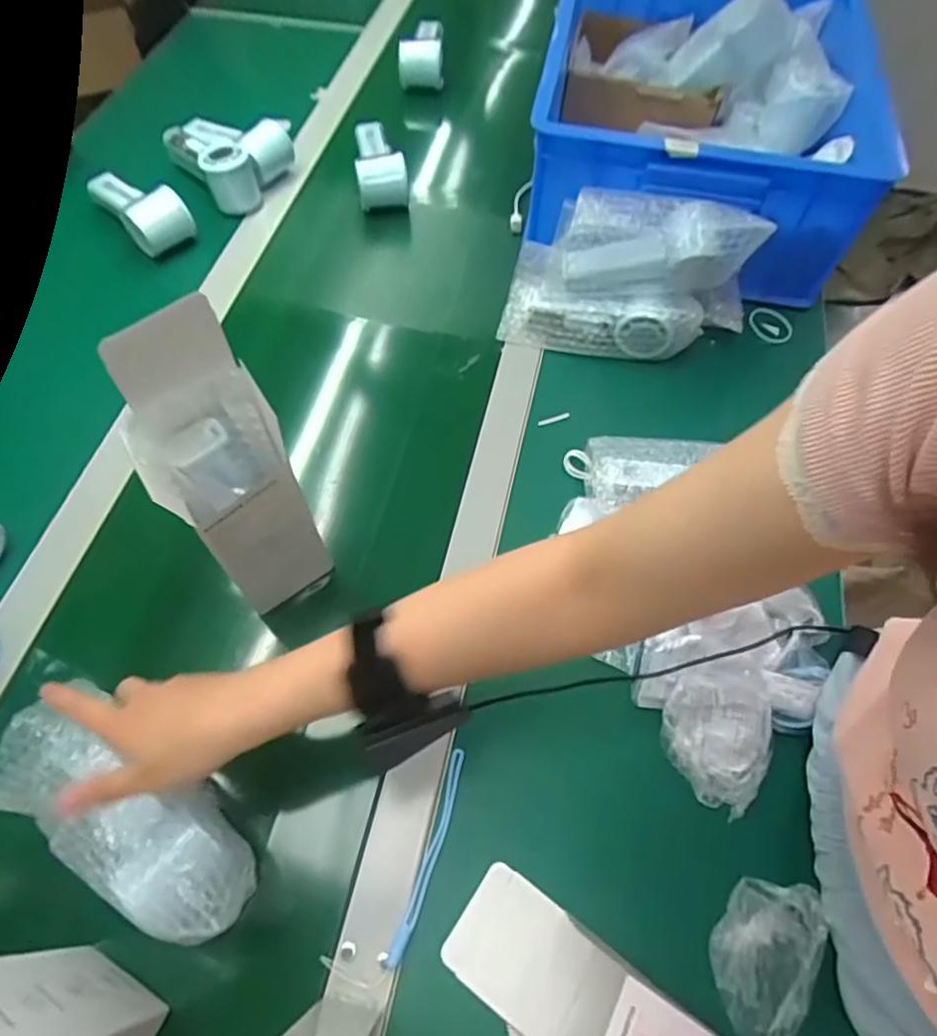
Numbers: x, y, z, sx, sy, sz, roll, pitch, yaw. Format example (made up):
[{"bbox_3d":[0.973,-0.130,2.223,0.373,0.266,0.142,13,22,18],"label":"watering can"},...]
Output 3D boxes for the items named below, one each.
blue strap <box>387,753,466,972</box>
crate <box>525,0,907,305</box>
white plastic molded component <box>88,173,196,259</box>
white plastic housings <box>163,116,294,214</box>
[{"bbox_3d":[-0.026,0.232,0.436,0.012,0.011,0.136,17,61,7],"label":"blue strap"},{"bbox_3d":[0.268,-0.480,0.728,0.335,0.168,0.447,11,61,4],"label":"crate"},{"bbox_3d":[-0.367,-0.351,0.703,0.114,0.049,0.060,40,66,18],"label":"white plastic molded component"},{"bbox_3d":[-0.288,-0.445,0.761,0.107,0.061,0.140,-37,68,-21],"label":"white plastic housings"}]

